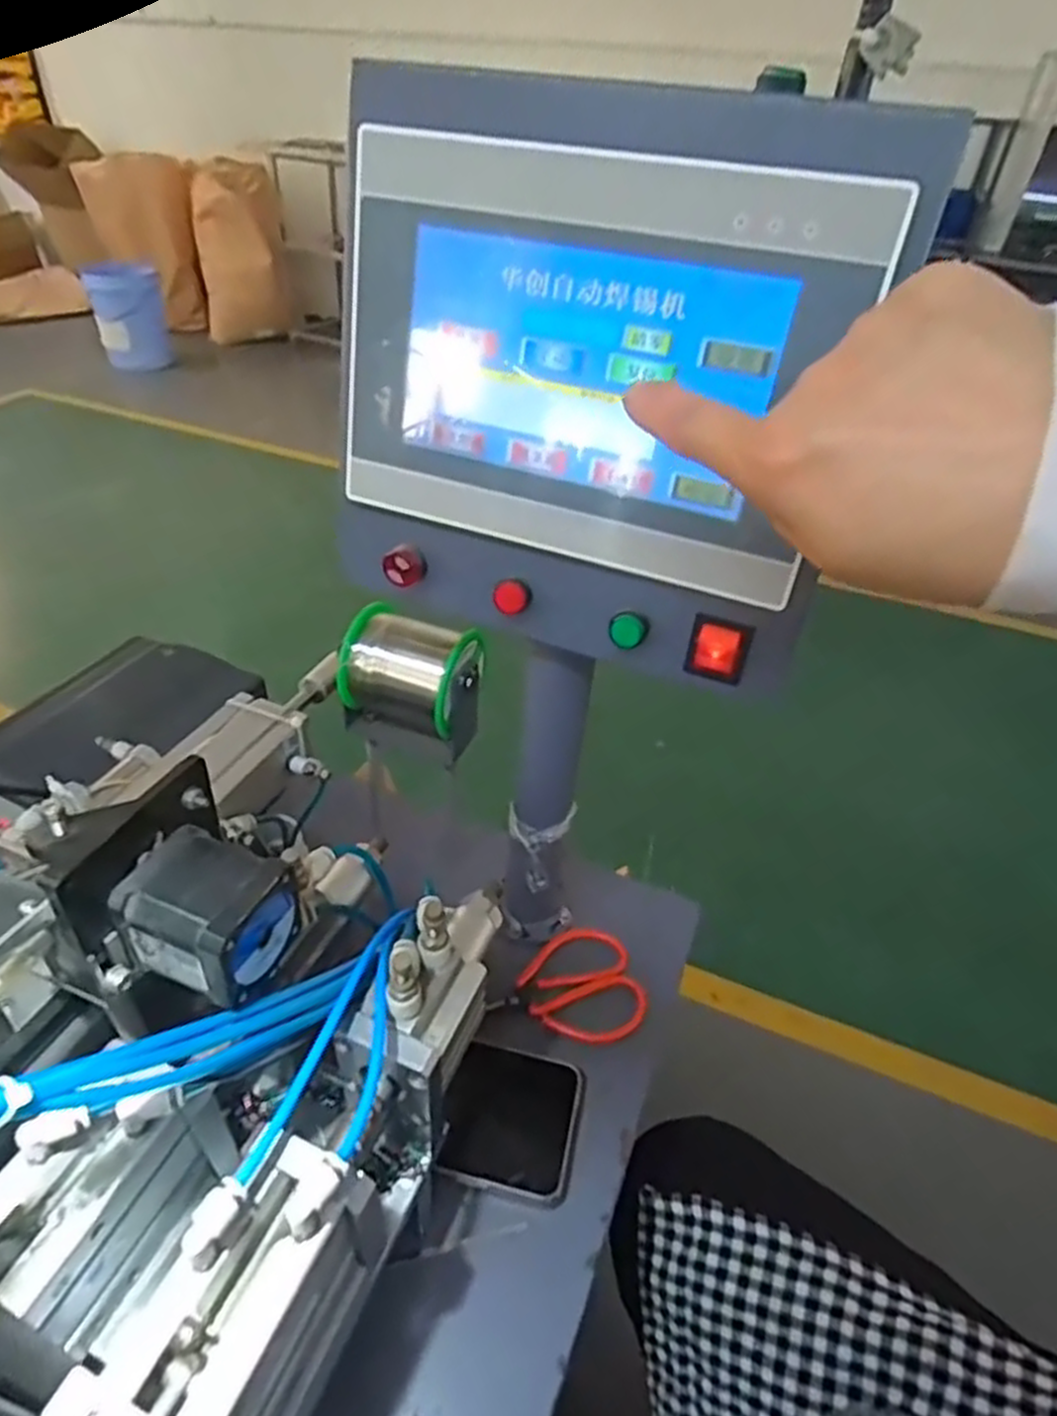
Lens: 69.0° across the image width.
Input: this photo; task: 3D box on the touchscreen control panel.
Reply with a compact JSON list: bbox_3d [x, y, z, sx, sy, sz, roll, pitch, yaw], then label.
[{"bbox_3d":[0.023,-0.127,0.321,0.218,0.209,0.055,16,41,14],"label":"touchscreen control panel"}]

